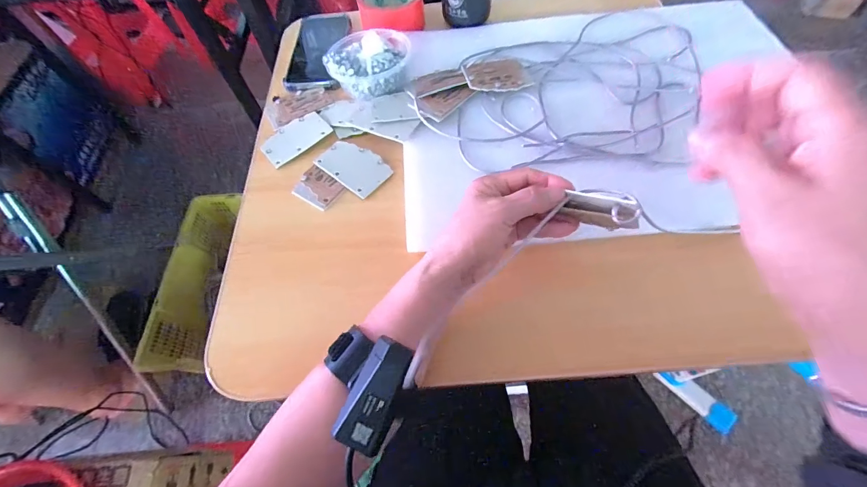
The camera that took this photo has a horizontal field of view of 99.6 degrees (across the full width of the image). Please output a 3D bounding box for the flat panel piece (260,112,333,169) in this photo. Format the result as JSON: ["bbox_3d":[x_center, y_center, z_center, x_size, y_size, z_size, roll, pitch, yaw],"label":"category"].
[{"bbox_3d":[-0.174,-0.134,0.461,0.083,0.006,0.055,-37,65,-15],"label":"flat panel piece"}]

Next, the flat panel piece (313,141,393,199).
[{"bbox_3d":[-0.094,-0.092,0.432,0.085,0.006,0.053,36,69,21],"label":"flat panel piece"}]

